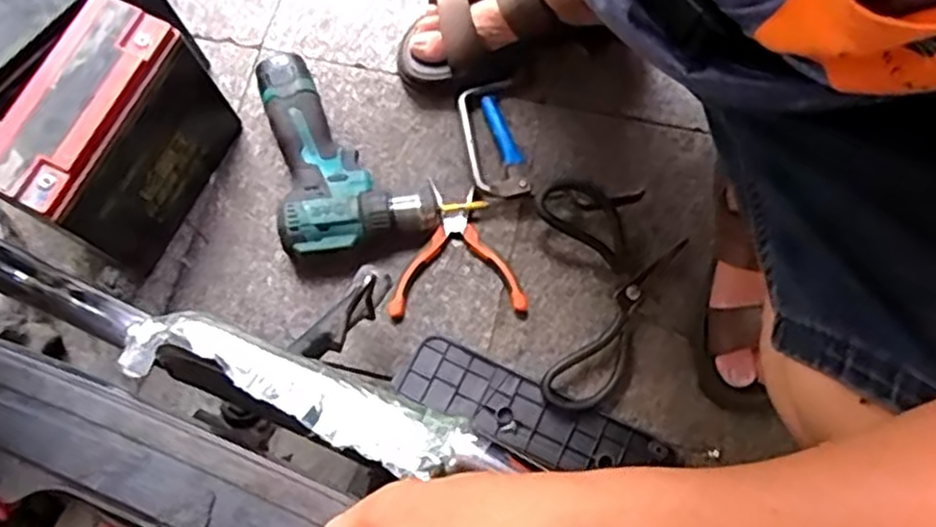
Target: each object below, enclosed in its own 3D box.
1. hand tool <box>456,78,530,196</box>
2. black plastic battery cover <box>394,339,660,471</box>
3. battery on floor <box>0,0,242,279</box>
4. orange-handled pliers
[{"bbox_3d":[0.022,-0.120,0.726,0.052,0.029,0.131,-9,70,-1],"label":"hand tool"},{"bbox_3d":[0.050,0.134,0.660,0.224,0.007,0.062,25,76,8],"label":"black plastic battery cover"},{"bbox_3d":[-0.300,-0.105,0.653,0.078,0.181,0.180,25,76,9],"label":"battery on floor"},{"bbox_3d":[-0.007,-0.009,0.702,0.124,0.019,0.127,2,74,2],"label":"orange-handled pliers"}]

